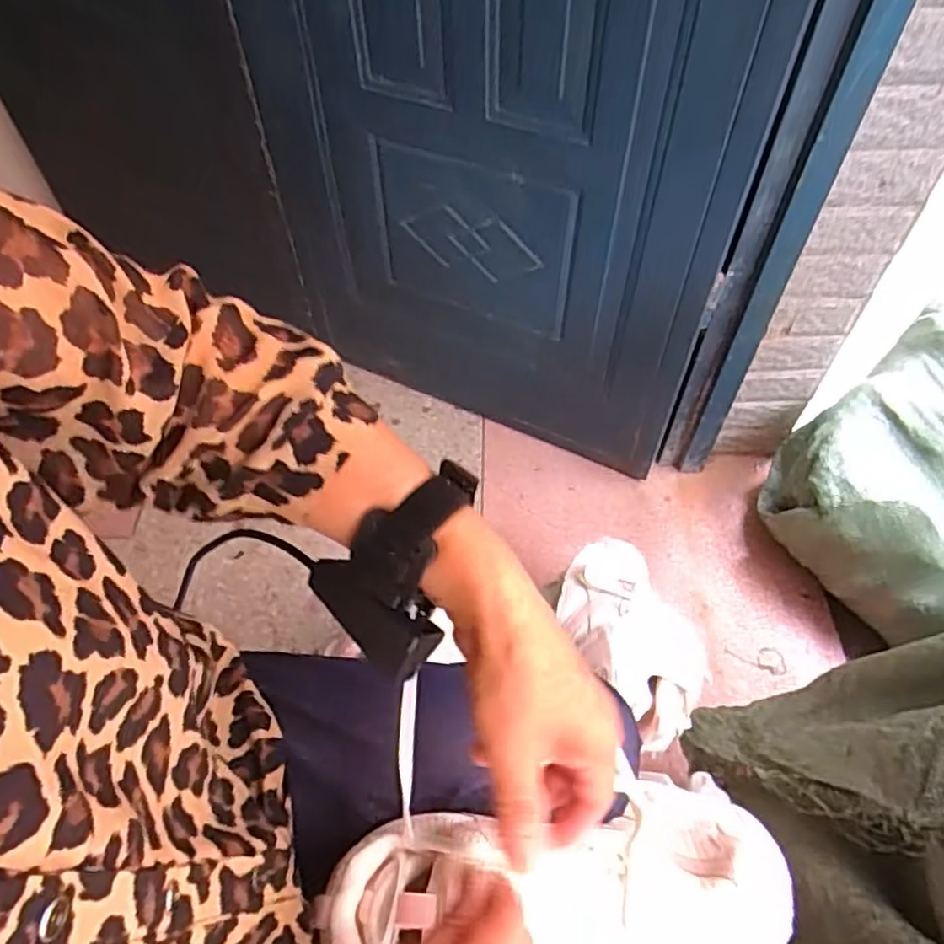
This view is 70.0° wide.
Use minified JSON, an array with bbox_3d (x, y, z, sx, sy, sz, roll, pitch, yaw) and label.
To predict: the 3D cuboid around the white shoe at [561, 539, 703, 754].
[{"bbox_3d":[0.178,0.160,0.730,0.101,0.106,0.248,-5,40,-4],"label":"white shoe"}]

